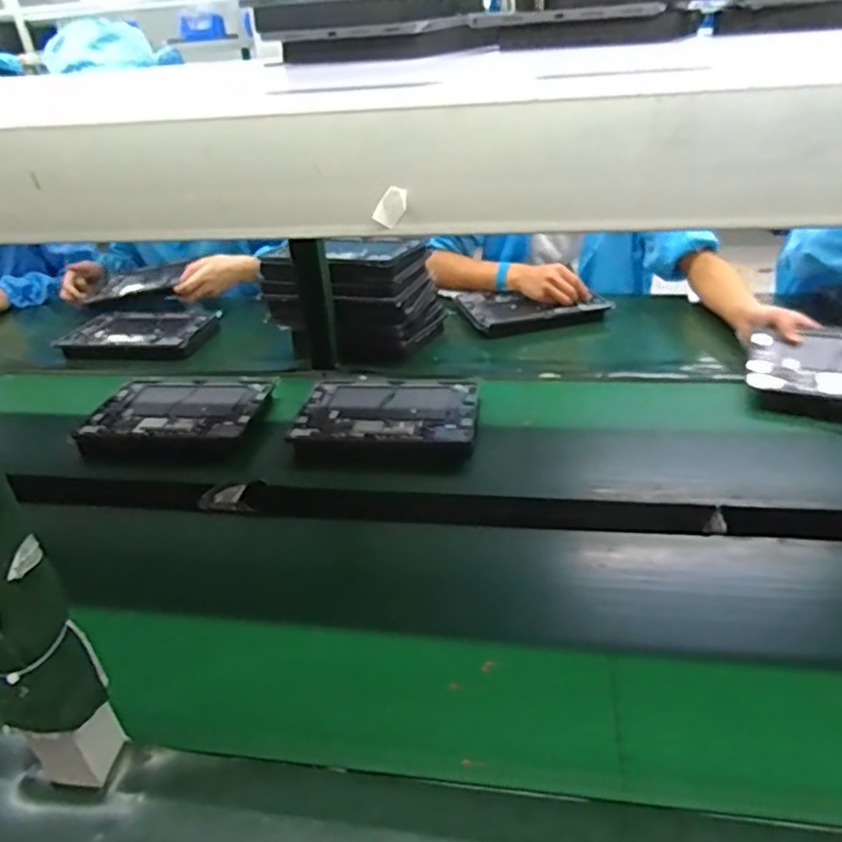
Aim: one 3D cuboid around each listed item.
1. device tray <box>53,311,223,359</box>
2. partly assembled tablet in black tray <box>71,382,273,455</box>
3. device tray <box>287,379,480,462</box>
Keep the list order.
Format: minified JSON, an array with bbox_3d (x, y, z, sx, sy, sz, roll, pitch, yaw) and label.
[{"bbox_3d":[-0.543,-0.174,1.253,0.275,0.034,0.187,-1,34,7],"label":"device tray"},{"bbox_3d":[-0.368,-0.012,0.971,0.254,0.023,0.189,3,35,13],"label":"partly assembled tablet in black tray"},{"bbox_3d":[-0.045,-0.010,0.935,0.254,0.029,0.180,4,35,14],"label":"device tray"}]

